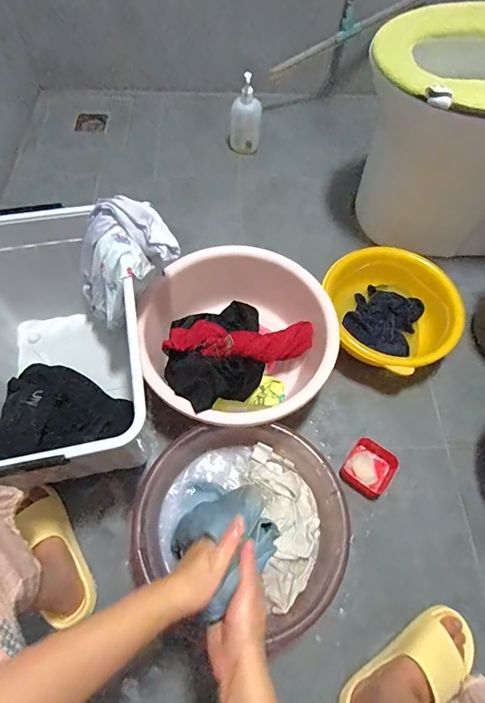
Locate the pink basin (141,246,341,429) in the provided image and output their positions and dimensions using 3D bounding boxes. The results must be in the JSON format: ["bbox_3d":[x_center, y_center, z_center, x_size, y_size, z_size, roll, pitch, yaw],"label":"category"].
[{"bbox_3d":[-0.011,-0.018,0.866,0.363,0.177,0.383,1,63,-2],"label":"pink basin"}]

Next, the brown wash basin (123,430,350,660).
[{"bbox_3d":[-0.002,0.297,0.715,0.326,0.115,0.323,1,63,-2],"label":"brown wash basin"}]

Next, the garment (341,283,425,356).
[{"bbox_3d":[0.334,-0.074,0.990,0.155,0.049,0.155,23,64,9],"label":"garment"}]

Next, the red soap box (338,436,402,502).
[{"bbox_3d":[0.255,0.234,0.837,0.095,0.037,0.104,33,66,13],"label":"red soap box"}]

